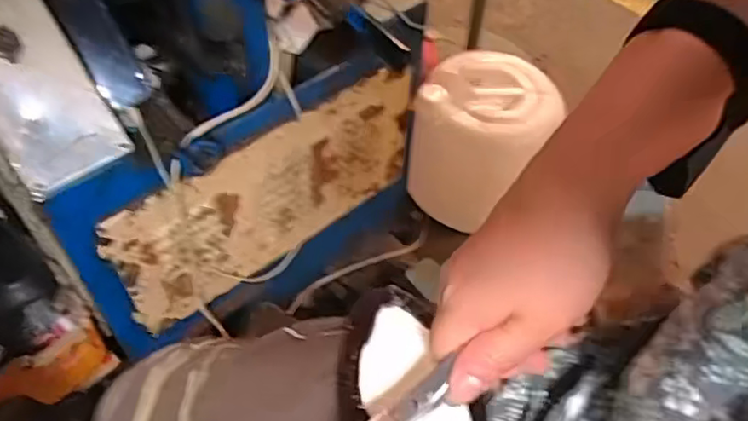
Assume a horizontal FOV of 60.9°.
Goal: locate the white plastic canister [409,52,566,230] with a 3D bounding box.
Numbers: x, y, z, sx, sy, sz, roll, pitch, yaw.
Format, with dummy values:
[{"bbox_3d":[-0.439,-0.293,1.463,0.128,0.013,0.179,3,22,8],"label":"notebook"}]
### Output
[{"bbox_3d":[0.241,-0.159,1.438,0.294,0.284,0.275,11,52,6],"label":"white plastic canister"}]

